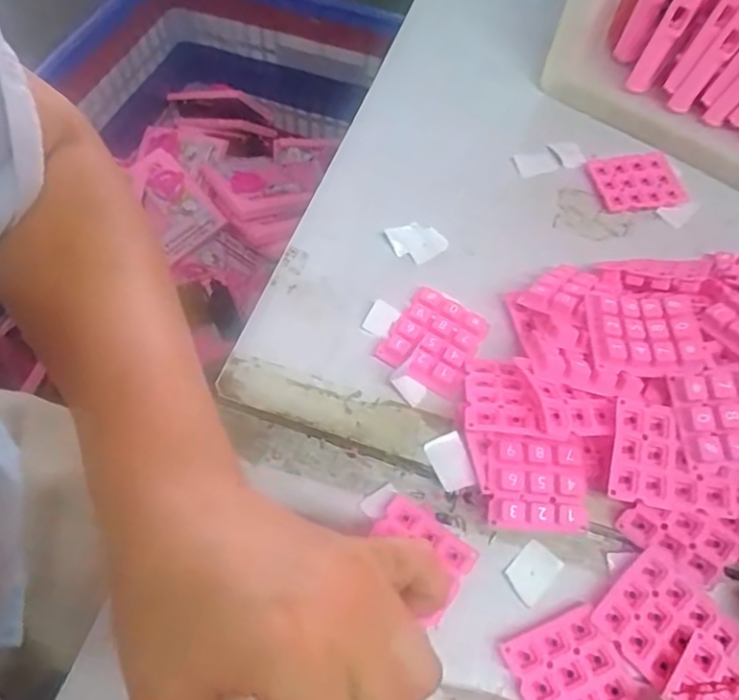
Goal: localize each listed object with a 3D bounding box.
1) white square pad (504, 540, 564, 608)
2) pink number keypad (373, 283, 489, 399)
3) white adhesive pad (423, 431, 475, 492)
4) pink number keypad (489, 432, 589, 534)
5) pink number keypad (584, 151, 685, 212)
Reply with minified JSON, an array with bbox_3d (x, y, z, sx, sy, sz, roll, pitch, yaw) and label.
[{"bbox_3d":[0.083,0.113,0.299,0.020,0.004,0.029,42,67,18],"label":"white square pad"},{"bbox_3d":[0.037,-0.006,0.347,0.050,0.014,0.057,29,63,12],"label":"pink number keypad"},{"bbox_3d":[0.043,0.060,0.314,0.020,0.004,0.029,-21,70,1],"label":"white adhesive pad"},{"bbox_3d":[0.088,0.068,0.301,0.051,0.013,0.049,4,71,5],"label":"pink number keypad"},{"bbox_3d":[0.196,-0.124,0.428,0.062,0.006,0.050,-7,62,-7],"label":"pink number keypad"}]

